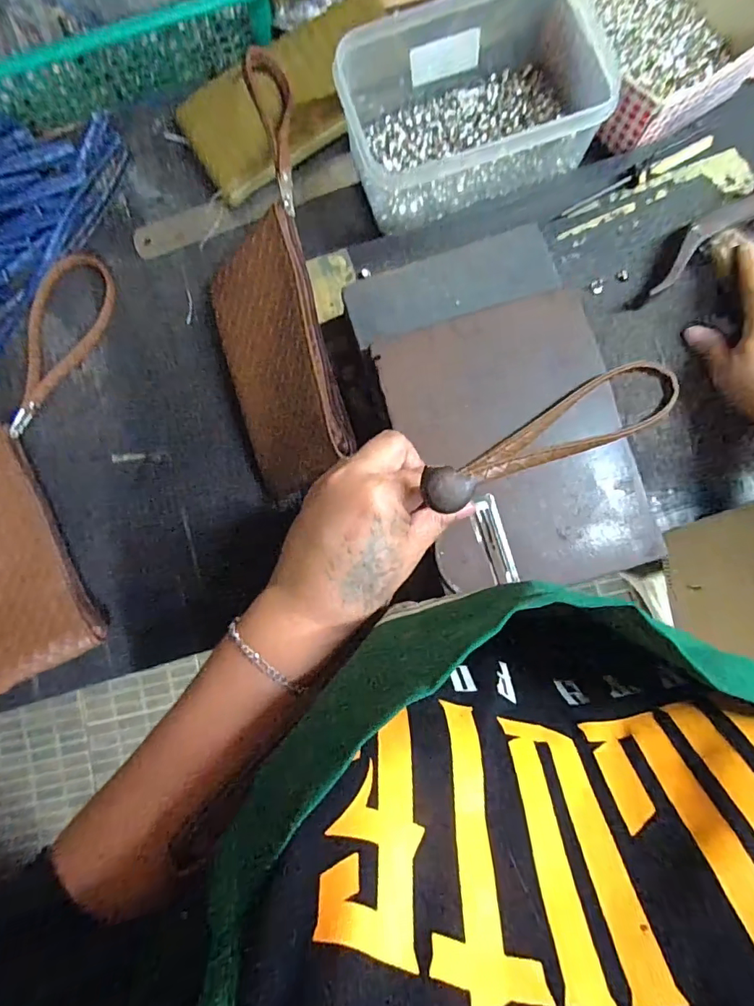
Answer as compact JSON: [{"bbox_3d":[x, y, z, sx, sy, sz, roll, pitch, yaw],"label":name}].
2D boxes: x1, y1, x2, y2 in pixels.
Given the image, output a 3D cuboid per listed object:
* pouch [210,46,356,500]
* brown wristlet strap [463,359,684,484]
[{"bbox_3d":[-0.087,-0.166,0.378,0.107,0.016,0.316,-13,85,35],"label":"pouch"},{"bbox_3d":[0.115,-0.045,0.290,0.132,0.011,0.040,-27,83,2],"label":"brown wristlet strap"}]

